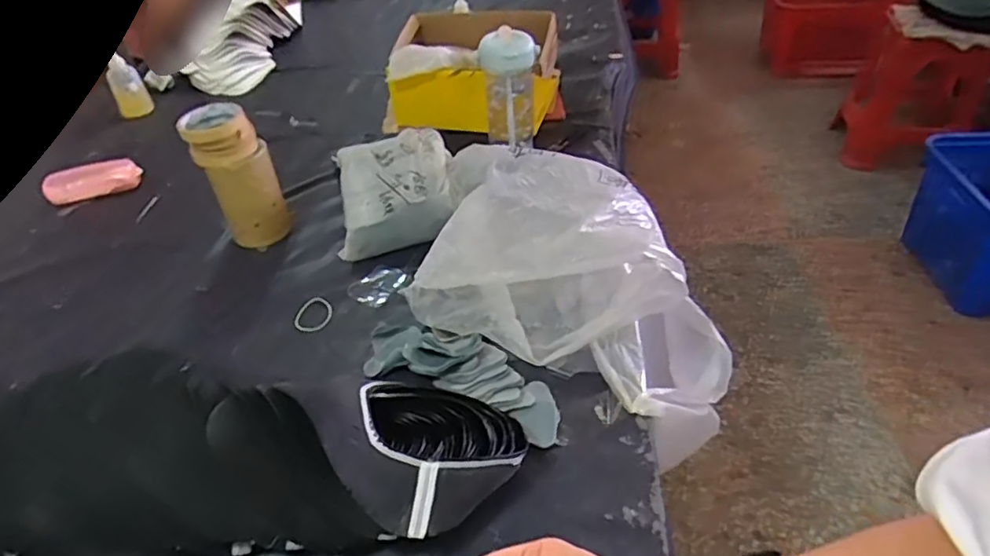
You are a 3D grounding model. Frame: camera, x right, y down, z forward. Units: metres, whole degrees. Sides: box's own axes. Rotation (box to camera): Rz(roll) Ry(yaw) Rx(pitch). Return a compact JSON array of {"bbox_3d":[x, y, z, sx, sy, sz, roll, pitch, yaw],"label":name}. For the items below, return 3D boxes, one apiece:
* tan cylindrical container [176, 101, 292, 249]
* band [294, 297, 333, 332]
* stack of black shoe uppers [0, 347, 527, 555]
[{"bbox_3d":[-0.382,-0.150,0.918,0.101,0.196,0.094,-24,45,-20],"label":"tan cylindrical container"},{"bbox_3d":[-0.240,0.050,0.814,0.044,0.004,0.054,26,55,11],"label":"band"},{"bbox_3d":[-0.253,0.167,0.565,0.549,0.161,0.149,-4,41,2],"label":"stack of black shoe uppers"}]

